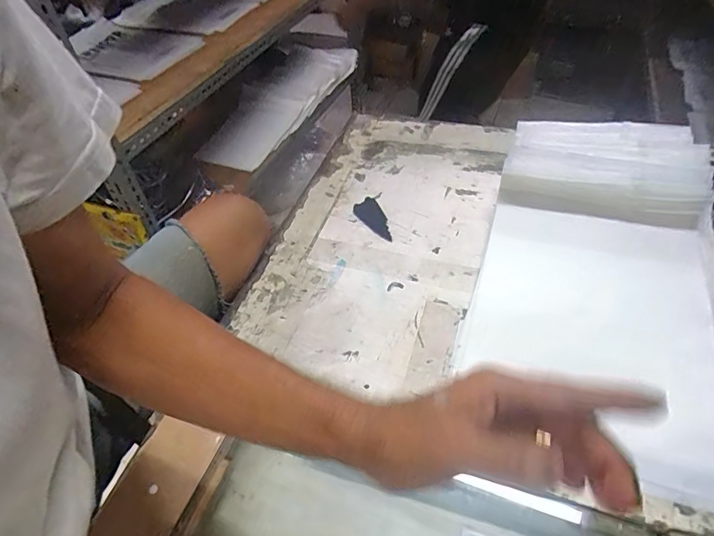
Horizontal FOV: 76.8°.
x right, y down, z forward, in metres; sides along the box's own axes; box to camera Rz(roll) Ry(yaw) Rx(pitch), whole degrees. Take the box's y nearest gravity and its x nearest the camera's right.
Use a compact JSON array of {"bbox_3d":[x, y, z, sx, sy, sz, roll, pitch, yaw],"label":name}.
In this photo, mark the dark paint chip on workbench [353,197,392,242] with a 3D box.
[{"bbox_3d":[0.025,-0.074,0.690,0.040,0.004,0.098,-19,48,-13],"label":"dark paint chip on workbench"}]

